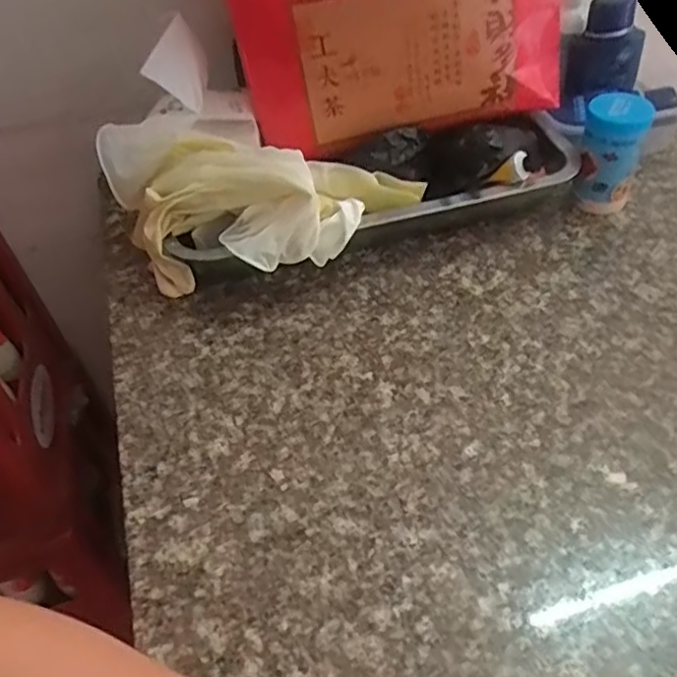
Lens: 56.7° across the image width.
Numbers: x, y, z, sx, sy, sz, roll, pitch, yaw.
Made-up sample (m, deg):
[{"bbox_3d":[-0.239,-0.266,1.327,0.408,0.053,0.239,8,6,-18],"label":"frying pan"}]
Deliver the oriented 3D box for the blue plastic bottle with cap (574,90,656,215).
[{"bbox_3d":[0.228,-0.153,0.527,0.046,0.091,0.048,17,52,20],"label":"blue plastic bottle with cap"}]

